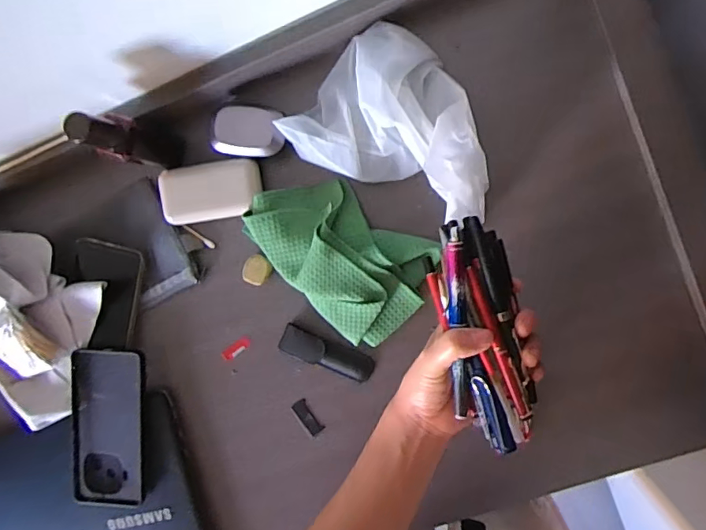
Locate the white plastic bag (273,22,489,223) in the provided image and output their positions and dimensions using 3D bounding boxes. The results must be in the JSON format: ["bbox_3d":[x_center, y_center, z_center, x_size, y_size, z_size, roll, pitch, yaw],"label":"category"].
[{"bbox_3d":[0.047,-0.115,0.448,0.189,0.063,0.147,40,99,2],"label":"white plastic bag"}]

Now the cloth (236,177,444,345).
[{"bbox_3d":[-0.019,-0.007,0.484,0.186,0.050,0.125,33,98,3],"label":"cloth"}]

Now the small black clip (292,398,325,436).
[{"bbox_3d":[-0.048,0.161,0.528,0.017,0.004,0.039,-35,91,9],"label":"small black clip"}]

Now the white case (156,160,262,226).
[{"bbox_3d":[-0.141,-0.074,0.502,0.103,0.017,0.055,-8,95,8],"label":"white case"}]

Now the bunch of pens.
[{"bbox_3d":[0.101,0.052,0.395,0.062,0.036,0.175,-12,86,8],"label":"bunch of pens"}]

